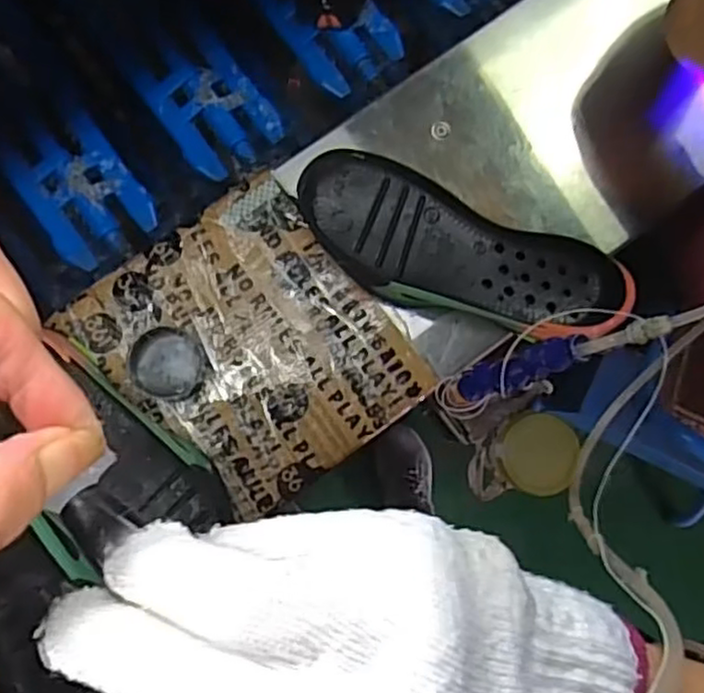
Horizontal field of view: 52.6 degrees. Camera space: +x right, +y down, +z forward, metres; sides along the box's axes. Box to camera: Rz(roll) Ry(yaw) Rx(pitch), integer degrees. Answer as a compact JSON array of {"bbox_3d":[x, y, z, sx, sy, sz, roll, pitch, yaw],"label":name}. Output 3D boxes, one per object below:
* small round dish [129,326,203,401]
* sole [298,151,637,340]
[{"bbox_3d":[-0.154,0.014,0.591,0.054,0.015,0.057,0,87,-5],"label":"small round dish"},{"bbox_3d":[0.087,-0.078,0.599,0.281,0.048,0.110,23,85,-3],"label":"sole"}]

